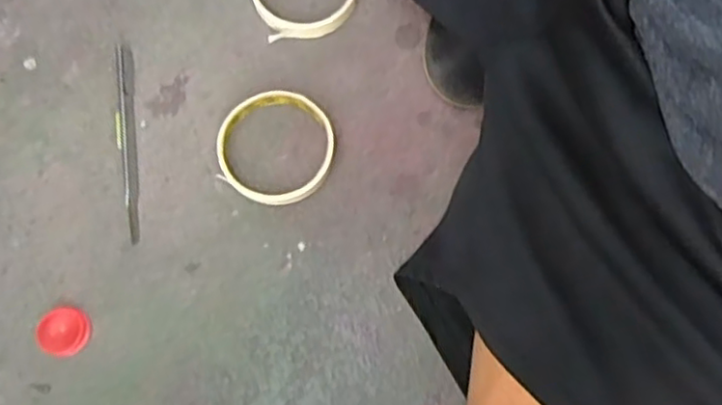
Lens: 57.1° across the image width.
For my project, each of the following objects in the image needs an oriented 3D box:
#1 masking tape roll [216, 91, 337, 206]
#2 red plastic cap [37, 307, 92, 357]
[{"bbox_3d":[-0.063,-0.041,0.498,0.086,0.017,0.084,0,80,0],"label":"masking tape roll"},{"bbox_3d":[-0.213,0.093,0.476,0.034,0.011,0.033,0,80,0],"label":"red plastic cap"}]

